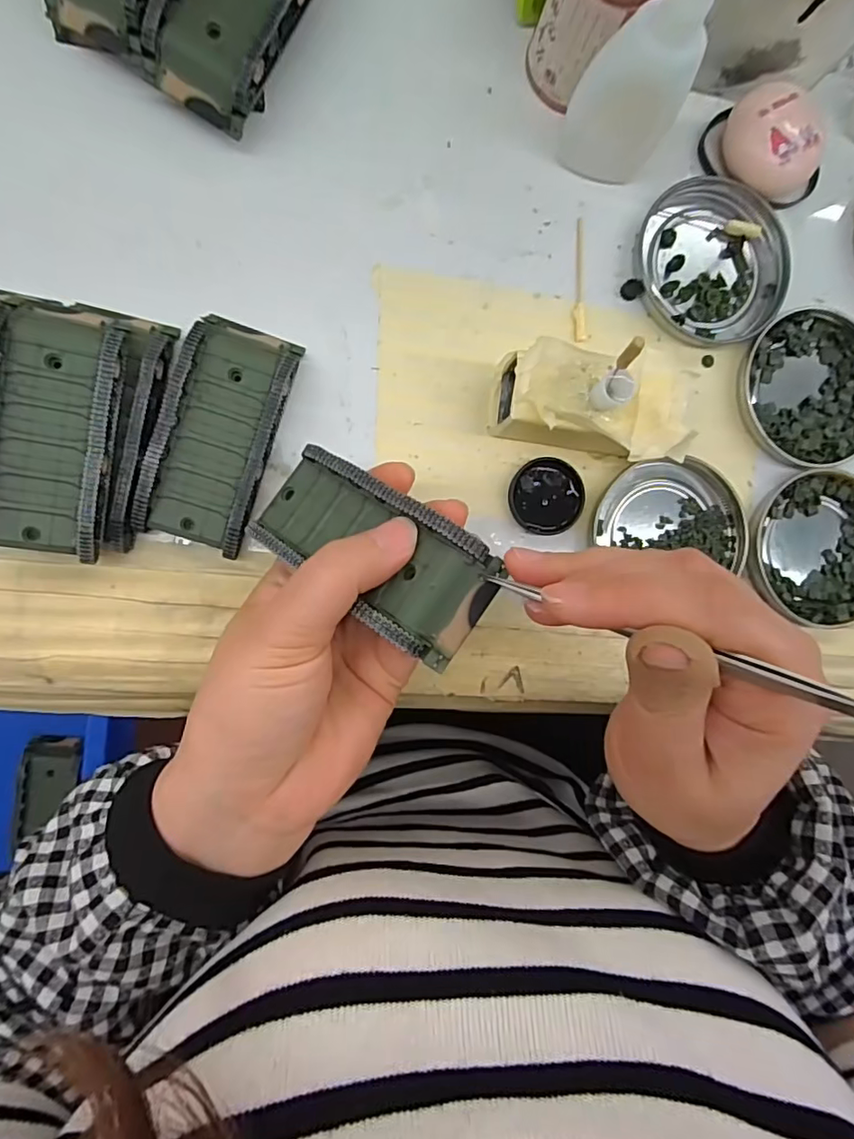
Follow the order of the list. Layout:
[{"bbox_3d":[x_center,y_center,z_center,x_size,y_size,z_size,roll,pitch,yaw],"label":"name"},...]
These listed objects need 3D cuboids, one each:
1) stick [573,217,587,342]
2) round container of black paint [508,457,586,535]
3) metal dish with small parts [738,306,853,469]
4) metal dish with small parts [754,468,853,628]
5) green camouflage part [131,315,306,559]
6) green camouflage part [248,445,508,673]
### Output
[{"bbox_3d":[0.074,-0.141,0.270,0.006,0.004,0.060,0,90,-9],"label":"stick"},{"bbox_3d":[0.057,-0.035,0.268,0.035,0.006,0.035,0,90,-9],"label":"round container of black paint"},{"bbox_3d":[0.198,-0.093,0.287,0.075,0.008,0.077,0,90,-9],"label":"metal dish with small parts"},{"bbox_3d":[0.205,-0.011,0.287,0.076,0.009,0.078,-7,91,-9],"label":"metal dish with small parts"},{"bbox_3d":[-0.088,-0.059,0.238,0.045,0.019,0.096,18,87,-8],"label":"green camouflage part"},{"bbox_3d":[-0.022,-0.009,0.199,0.095,0.018,0.041,32,84,27],"label":"green camouflage part"}]

